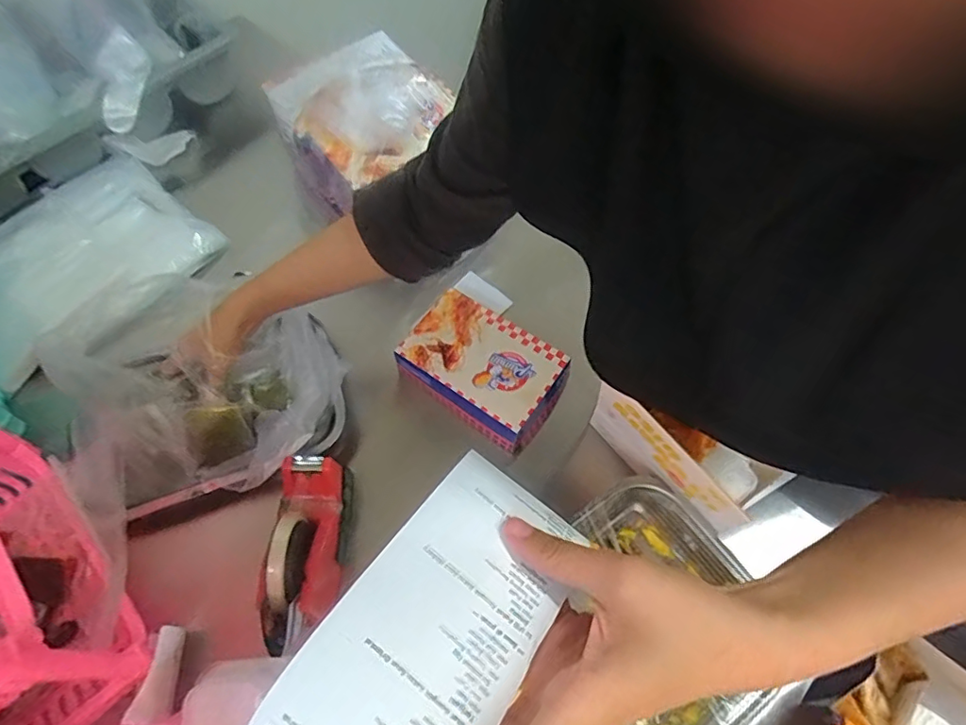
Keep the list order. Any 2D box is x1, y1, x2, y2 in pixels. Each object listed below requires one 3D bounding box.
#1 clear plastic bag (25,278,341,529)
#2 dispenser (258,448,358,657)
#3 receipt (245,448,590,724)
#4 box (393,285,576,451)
[{"bbox_3d":[-0.325,0.038,0.616,0.300,0.079,0.259,17,65,9],"label":"clear plastic bag"},{"bbox_3d":[-0.174,0.187,0.554,0.058,0.104,0.179,-1,63,1],"label":"dispenser"},{"bbox_3d":[-0.024,0.118,0.236,0.075,0.028,0.169,35,48,9],"label":"receipt"},{"bbox_3d":[-0.001,0.010,0.666,0.180,0.066,0.118,34,68,17],"label":"box"}]

